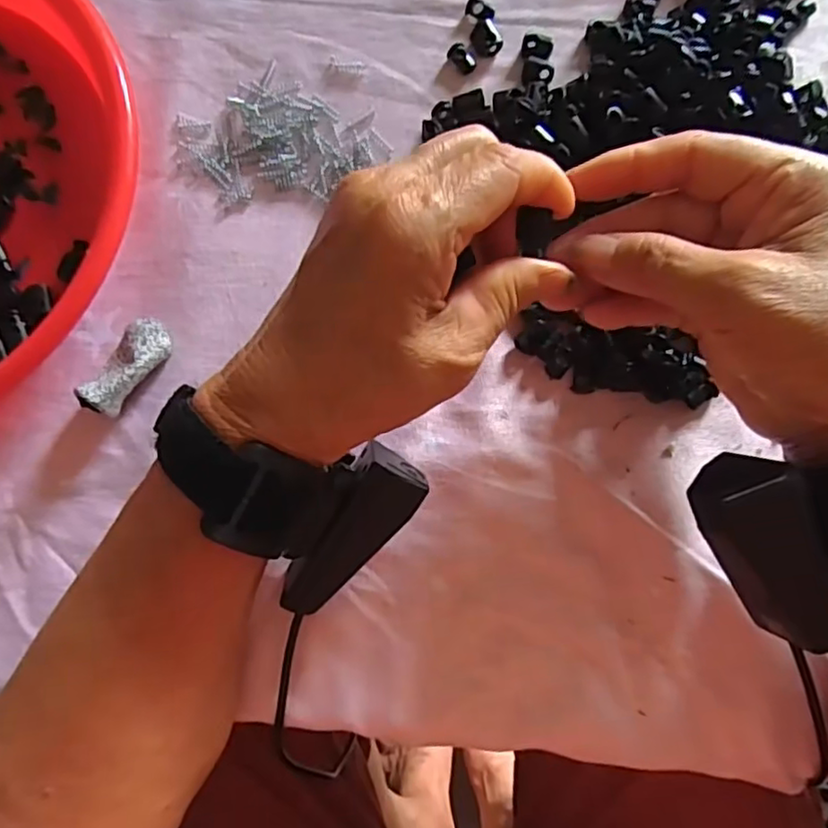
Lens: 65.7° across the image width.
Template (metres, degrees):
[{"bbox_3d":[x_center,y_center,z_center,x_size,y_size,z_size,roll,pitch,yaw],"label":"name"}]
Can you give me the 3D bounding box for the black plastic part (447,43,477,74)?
[{"bbox_3d":[0.024,-0.173,0.311,0.009,0.004,0.016,-44,83,-5],"label":"black plastic part"}]

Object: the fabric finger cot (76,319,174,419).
[{"bbox_3d":[-0.127,-0.021,0.285,0.020,0.015,0.048,29,69,5],"label":"fabric finger cot"}]

